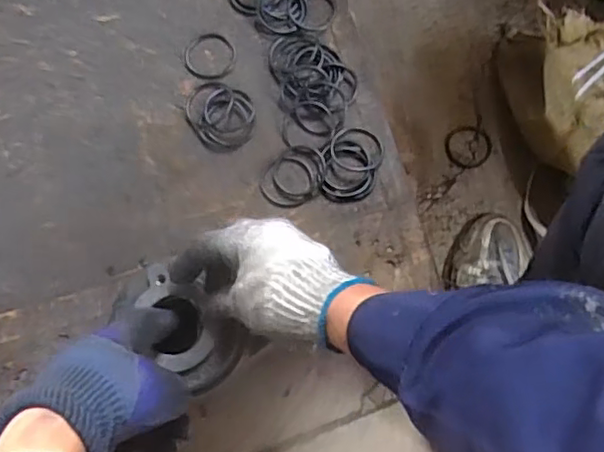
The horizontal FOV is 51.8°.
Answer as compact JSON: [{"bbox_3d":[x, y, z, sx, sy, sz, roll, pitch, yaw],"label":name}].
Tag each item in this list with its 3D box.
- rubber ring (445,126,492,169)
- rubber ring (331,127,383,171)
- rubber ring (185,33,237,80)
[{"bbox_3d":[0.199,-0.095,0.743,0.054,0.004,0.053,0,75,1],"label":"rubber ring"},{"bbox_3d":[0.054,-0.076,0.611,0.051,0.004,0.045,-3,76,1],"label":"rubber ring"},{"bbox_3d":[-0.095,-0.177,0.647,0.053,0.004,0.052,-1,76,2],"label":"rubber ring"}]

